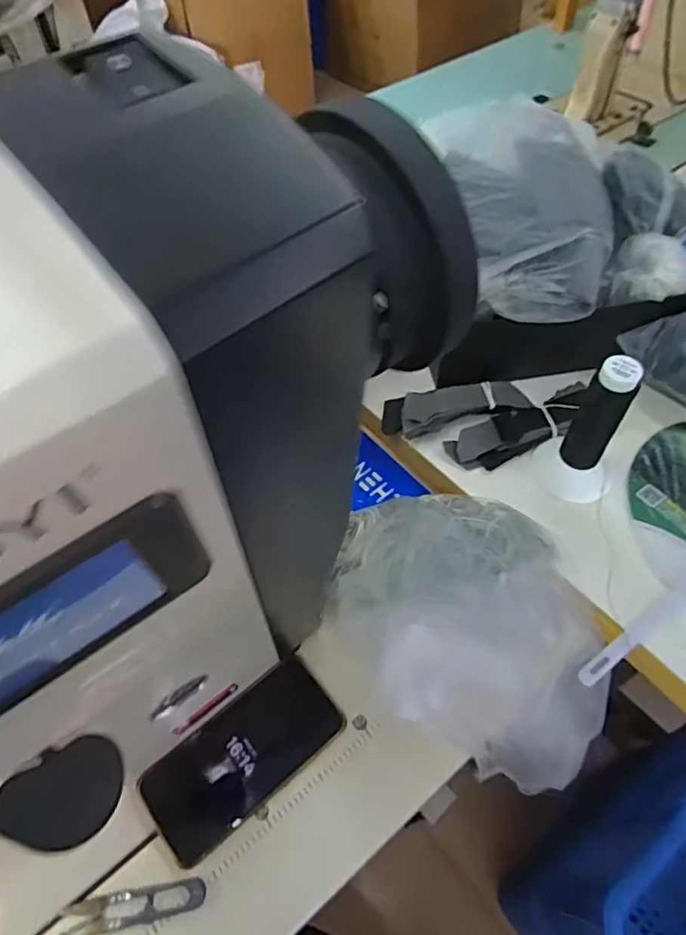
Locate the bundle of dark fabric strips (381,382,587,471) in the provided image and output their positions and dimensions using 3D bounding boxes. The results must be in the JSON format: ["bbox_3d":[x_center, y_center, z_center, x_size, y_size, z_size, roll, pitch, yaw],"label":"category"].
[{"bbox_3d":[0.149,-0.051,0.585,0.202,0.023,0.097,-13,55,-4],"label":"bundle of dark fabric strips"}]

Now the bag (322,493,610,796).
[{"bbox_3d":[0.109,0.123,0.474,0.199,0.114,0.251,-38,60,-20],"label":"bag"}]

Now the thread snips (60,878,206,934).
[{"bbox_3d":[-0.150,0.317,0.414,0.102,0.008,0.022,-11,55,-3],"label":"thread snips"}]

